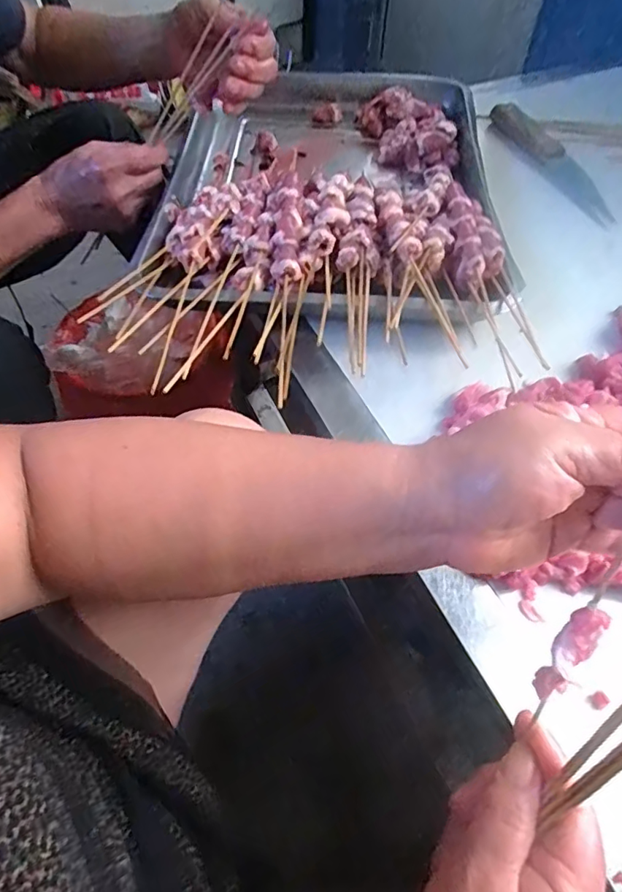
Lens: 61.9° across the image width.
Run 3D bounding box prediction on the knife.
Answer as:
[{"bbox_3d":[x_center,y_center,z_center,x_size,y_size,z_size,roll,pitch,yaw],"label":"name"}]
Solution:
[{"bbox_3d":[0.283,-0.334,0.602,0.039,0.020,0.228,-16,58,-12],"label":"knife"}]

